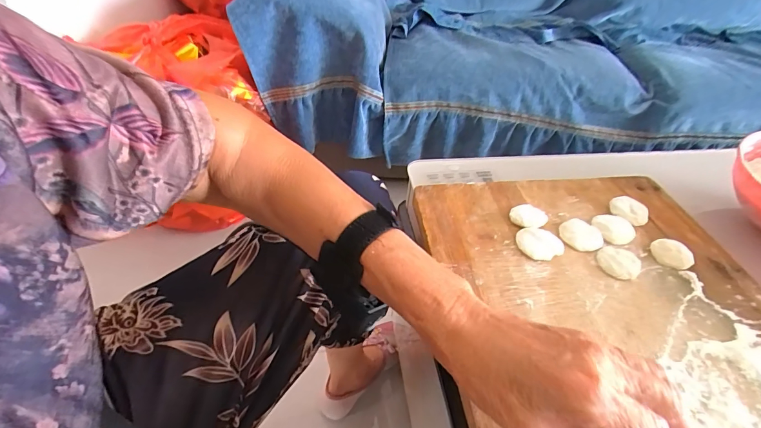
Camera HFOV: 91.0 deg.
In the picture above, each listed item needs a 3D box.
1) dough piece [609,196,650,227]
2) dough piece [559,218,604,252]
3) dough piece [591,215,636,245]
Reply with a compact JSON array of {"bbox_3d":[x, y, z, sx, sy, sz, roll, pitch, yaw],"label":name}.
[{"bbox_3d":[0.275,-0.005,0.414,0.039,0.010,0.032,31,50,24],"label":"dough piece"},{"bbox_3d":[0.206,0.022,0.384,0.040,0.012,0.033,35,52,28],"label":"dough piece"},{"bbox_3d":[0.246,0.015,0.394,0.042,0.008,0.039,2,44,-2],"label":"dough piece"}]

